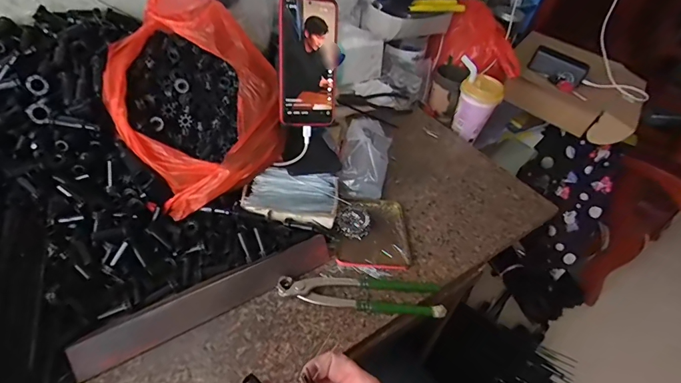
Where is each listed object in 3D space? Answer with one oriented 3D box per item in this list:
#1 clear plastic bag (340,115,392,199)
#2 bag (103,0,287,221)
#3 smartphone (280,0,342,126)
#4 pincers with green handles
[{"bbox_3d":[0.040,-0.053,0.601,0.069,0.082,0.115,12,45,5],"label":"clear plastic bag"},{"bbox_3d":[-0.185,-0.127,0.509,0.206,0.157,0.230,-28,54,-30],"label":"bag"},{"bbox_3d":[-0.041,-0.170,0.516,0.078,0.162,0.008,-4,19,-21],"label":"smartphone"},{"bbox_3d":[0.027,0.118,0.469,0.195,0.026,0.050,6,44,-1],"label":"pincers with green handles"}]

